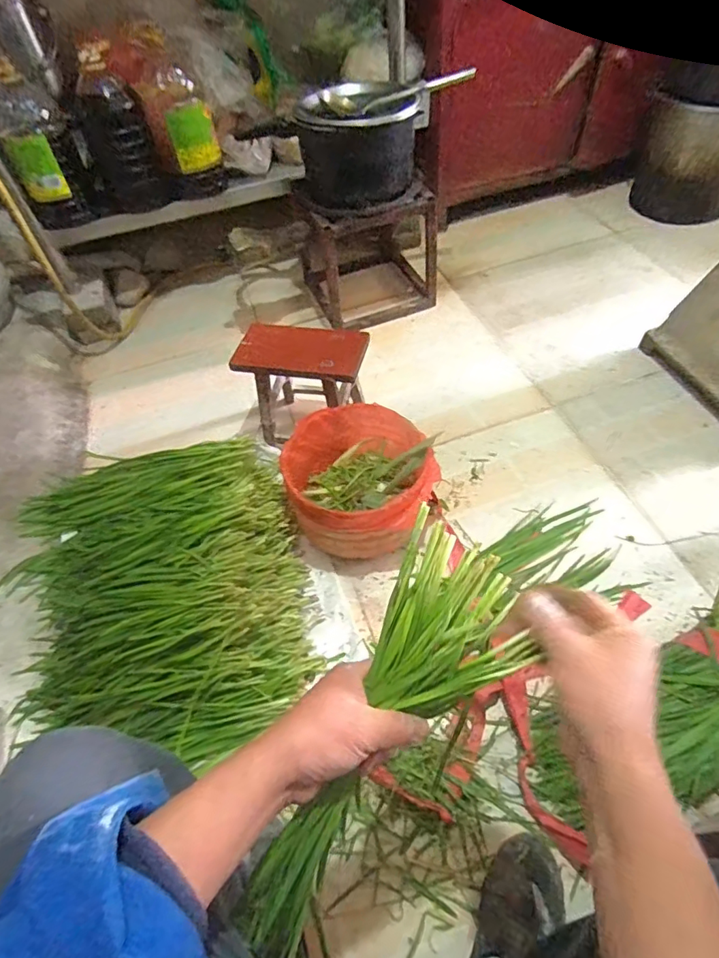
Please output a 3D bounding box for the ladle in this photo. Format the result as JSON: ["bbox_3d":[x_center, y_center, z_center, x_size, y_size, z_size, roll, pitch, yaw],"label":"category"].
[{"bbox_3d":[0.085,-0.921,1.203,0.351,0.048,0.077,-14,53,-5],"label":"ladle"}]

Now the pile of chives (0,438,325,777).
[{"bbox_3d":[-0.395,0.153,0.975,0.530,0.159,0.645,-23,55,-12],"label":"pile of chives"}]

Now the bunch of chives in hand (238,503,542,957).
[{"bbox_3d":[0.024,0.218,0.410,0.117,0.046,0.355,27,86,23],"label":"bunch of chives in hand"}]

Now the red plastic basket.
[{"bbox_3d":[0.000,0.003,1.040,0.274,0.191,0.283,-3,53,4],"label":"red plastic basket"}]

